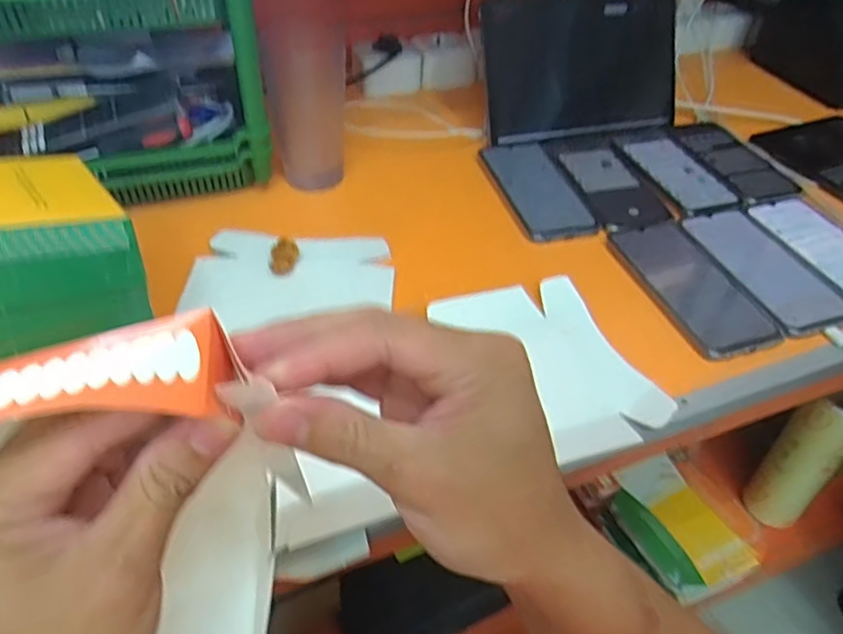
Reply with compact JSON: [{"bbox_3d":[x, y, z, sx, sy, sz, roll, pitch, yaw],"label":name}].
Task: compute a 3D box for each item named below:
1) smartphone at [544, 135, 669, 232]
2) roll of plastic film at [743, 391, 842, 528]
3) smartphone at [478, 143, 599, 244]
[{"bbox_3d":[0.200,-0.157,0.684,0.080,0.010,0.174,-6,45,-11],"label":"smartphone"},{"bbox_3d":[0.643,0.243,1.052,0.083,0.327,0.089,3,44,-2],"label":"roll of plastic film"},{"bbox_3d":[0.121,-0.140,0.665,0.084,0.004,0.171,-8,45,-13],"label":"smartphone"}]

